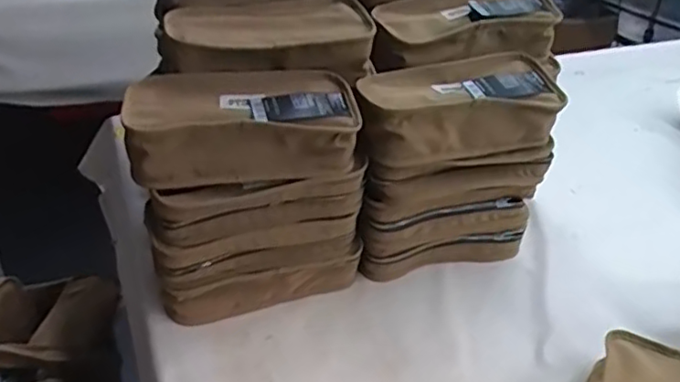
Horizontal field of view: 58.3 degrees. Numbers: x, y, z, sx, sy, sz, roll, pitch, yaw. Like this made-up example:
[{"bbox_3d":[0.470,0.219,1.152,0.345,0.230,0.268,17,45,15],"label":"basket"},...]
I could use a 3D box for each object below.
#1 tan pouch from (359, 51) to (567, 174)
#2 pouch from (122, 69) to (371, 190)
[{"bbox_3d":[0.104,-0.074,0.568,0.194,0.063,0.091,-10,34,-19],"label":"tan pouch"},{"bbox_3d":[-0.080,-0.054,0.517,0.182,0.067,0.086,-5,33,-11],"label":"pouch"}]

